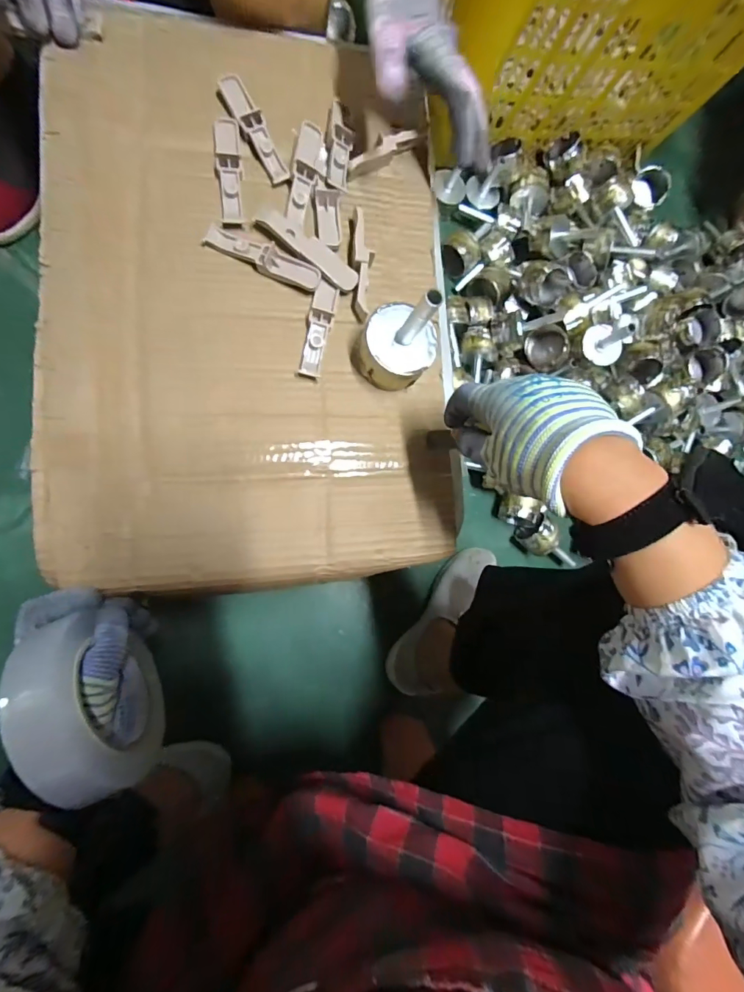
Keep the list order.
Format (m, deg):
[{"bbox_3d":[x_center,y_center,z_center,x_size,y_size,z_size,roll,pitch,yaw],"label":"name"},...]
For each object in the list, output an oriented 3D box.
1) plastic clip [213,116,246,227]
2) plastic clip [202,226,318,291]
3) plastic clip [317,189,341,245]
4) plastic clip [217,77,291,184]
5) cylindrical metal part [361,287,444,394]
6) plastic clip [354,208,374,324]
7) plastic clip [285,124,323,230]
[{"bbox_3d":[-0.122,-0.283,0.375,0.022,0.010,0.091,-6,86,-13],"label":"plastic clip"},{"bbox_3d":[-0.092,-0.203,0.372,0.098,0.014,0.020,20,80,-10],"label":"plastic clip"},{"bbox_3d":[-0.038,-0.248,0.389,0.021,0.012,0.047,-2,85,-13],"label":"plastic clip"},{"bbox_3d":[-0.103,-0.323,0.382,0.021,0.011,0.096,-32,92,-14],"label":"plastic clip"},{"bbox_3d":[0.025,-0.126,0.342,0.060,0.096,0.056,1,84,-12],"label":"cylindrical metal part"},{"bbox_3d":[-0.008,-0.205,0.388,0.015,0.016,0.091,0,84,-12],"label":"plastic clip"},{"bbox_3d":[-0.059,-0.282,0.383,0.021,0.015,0.093,8,83,-12],"label":"plastic clip"}]

